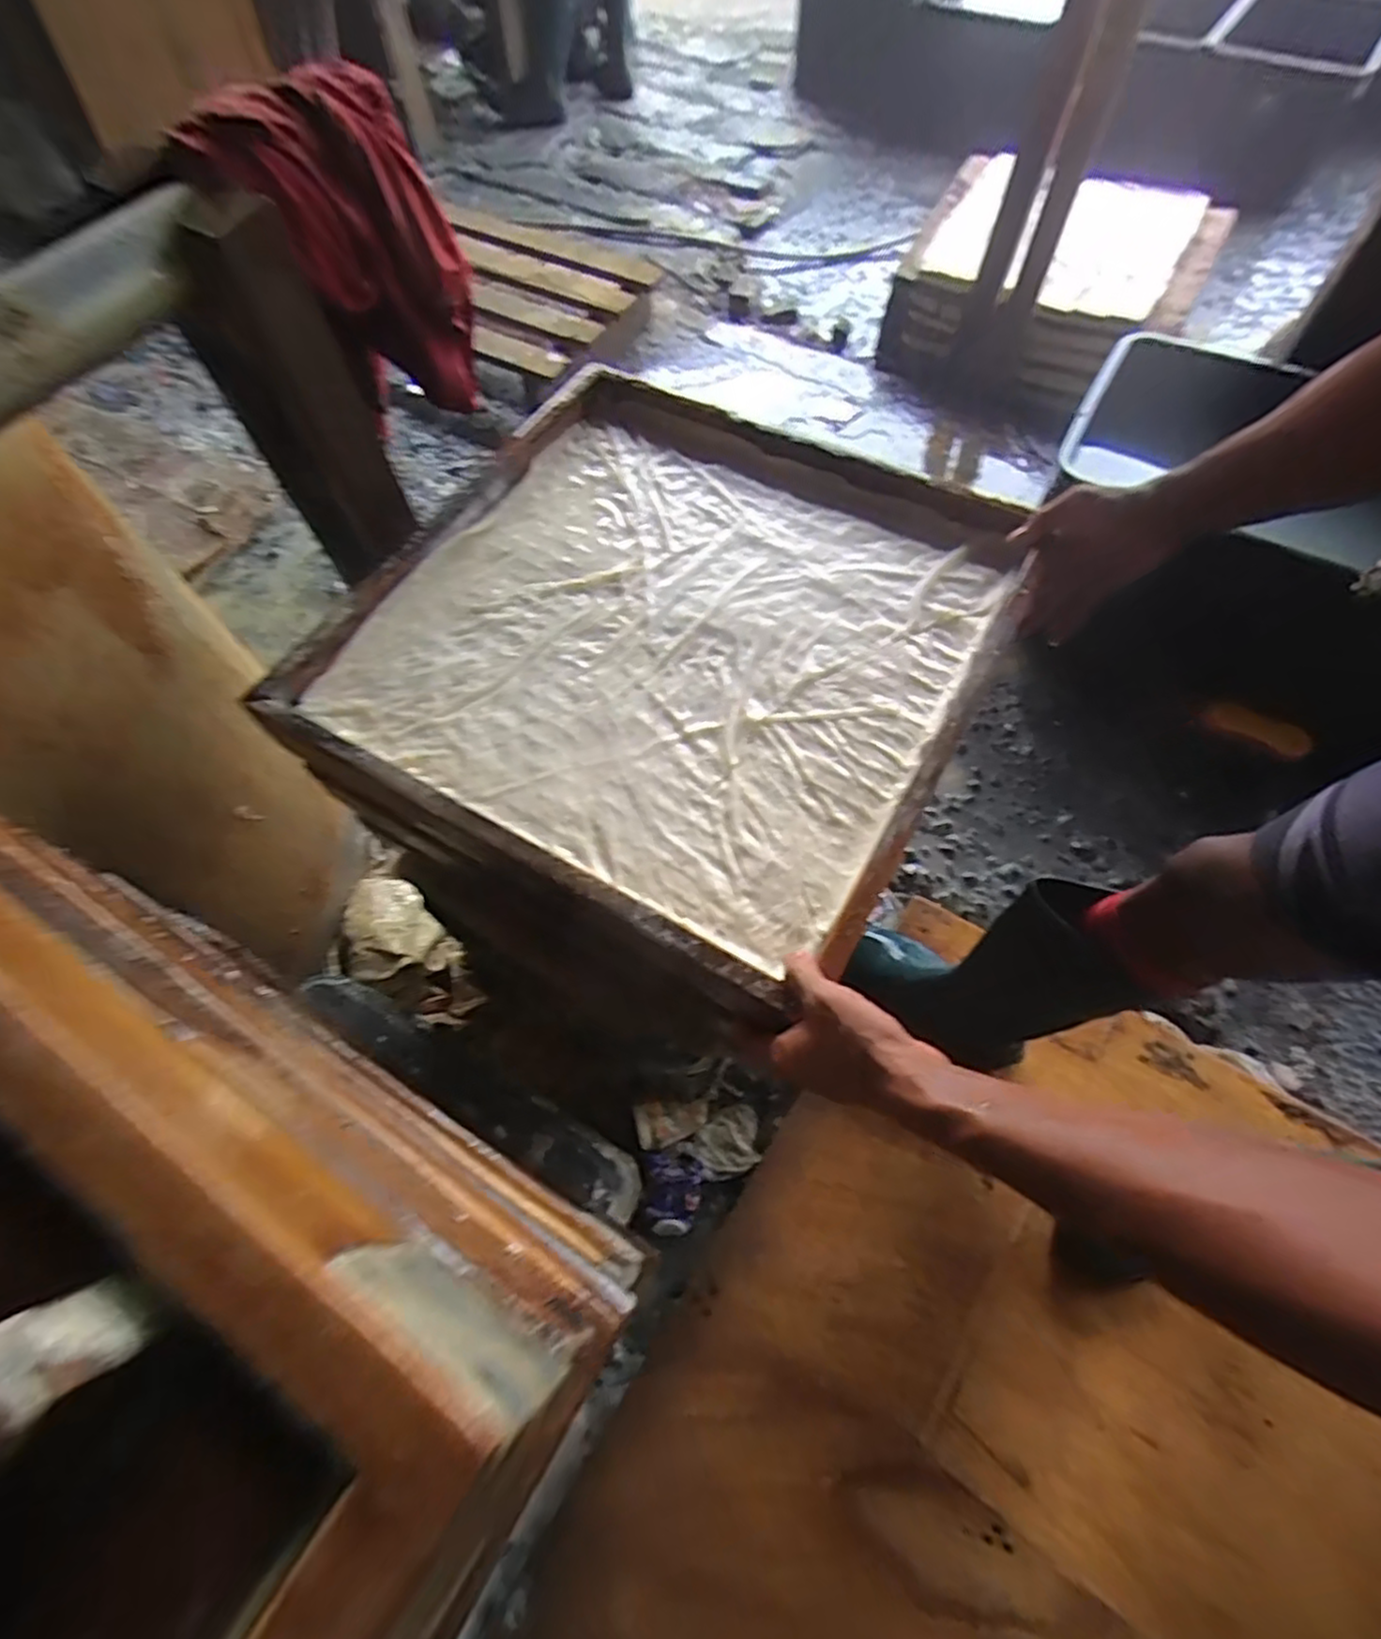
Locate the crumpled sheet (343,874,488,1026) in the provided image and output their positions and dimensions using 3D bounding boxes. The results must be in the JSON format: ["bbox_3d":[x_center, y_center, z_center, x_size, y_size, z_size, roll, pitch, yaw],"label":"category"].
[{"bbox_3d":[-0.413,0.182,1.018,0.150,0.058,0.277,-39,68,-18],"label":"crumpled sheet"}]

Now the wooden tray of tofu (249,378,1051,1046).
[{"bbox_3d":[-0.016,-0.171,0.626,0.509,0.033,0.544,27,67,14],"label":"wooden tray of tofu"}]

